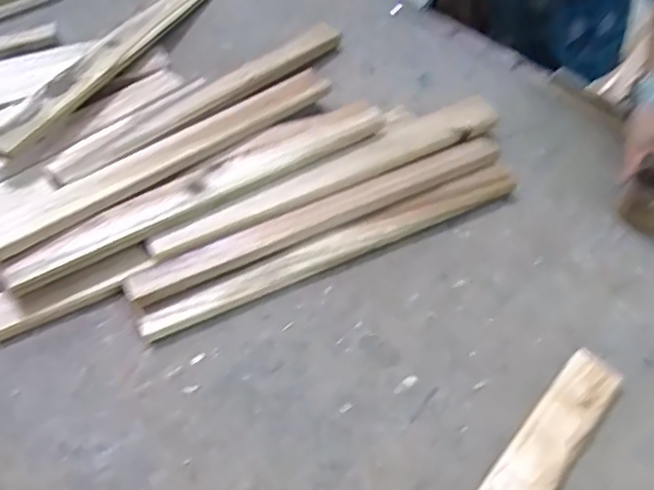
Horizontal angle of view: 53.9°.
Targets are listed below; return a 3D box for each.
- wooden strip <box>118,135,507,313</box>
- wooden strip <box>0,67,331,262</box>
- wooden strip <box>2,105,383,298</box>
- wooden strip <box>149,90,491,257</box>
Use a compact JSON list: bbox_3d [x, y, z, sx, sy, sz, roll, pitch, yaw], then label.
[{"bbox_3d":[0.001,-0.031,0.733,0.457,0.024,0.046,-22,59,-18],"label":"wooden strip"},{"bbox_3d":[-0.176,-0.110,0.753,0.458,0.014,0.059,-33,62,-28],"label":"wooden strip"},{"bbox_3d":[-0.133,-0.065,0.722,0.447,0.018,0.047,-26,60,-20],"label":"wooden strip"},{"bbox_3d":[0.009,-0.085,0.753,0.449,0.009,0.044,-24,74,-17],"label":"wooden strip"}]

